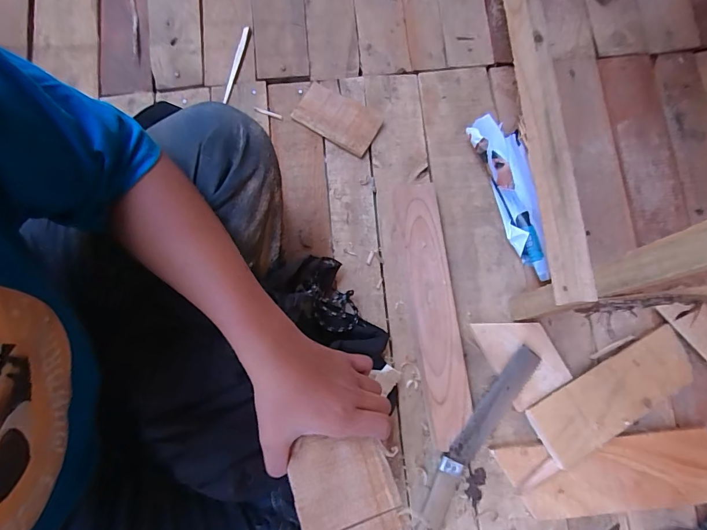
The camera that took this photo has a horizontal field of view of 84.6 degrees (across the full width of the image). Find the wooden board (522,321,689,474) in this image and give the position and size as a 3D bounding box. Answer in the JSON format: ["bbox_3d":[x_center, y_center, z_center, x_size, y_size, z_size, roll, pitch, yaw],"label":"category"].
[{"bbox_3d":[0.372,0.181,0.548,0.257,0.013,0.088,-29,81,-6],"label":"wooden board"}]

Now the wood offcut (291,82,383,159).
[{"bbox_3d":[-0.025,-0.240,0.633,0.136,0.017,0.076,31,81,5],"label":"wood offcut"}]

